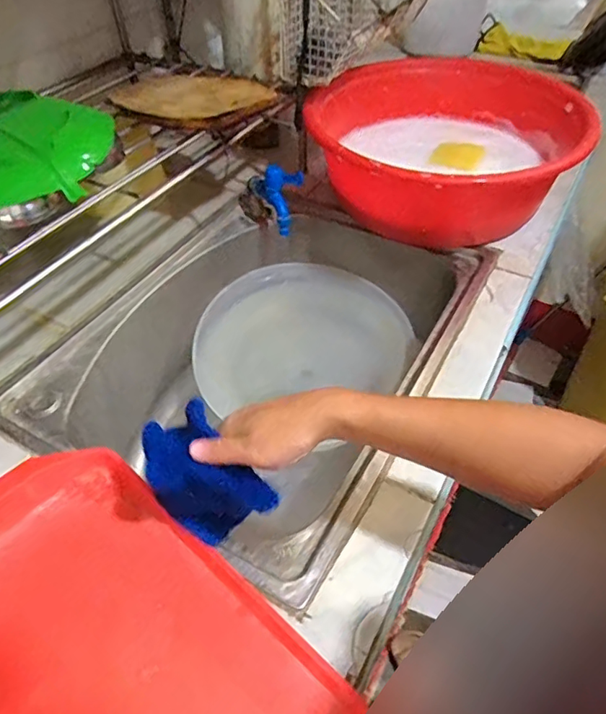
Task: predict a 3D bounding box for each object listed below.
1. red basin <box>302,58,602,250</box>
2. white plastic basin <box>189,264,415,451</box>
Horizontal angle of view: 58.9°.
[{"bbox_3d":[0.228,-0.337,0.875,0.403,0.160,0.415,-1,47,1],"label":"red basin"},{"bbox_3d":[-0.016,-0.018,0.882,0.335,0.108,0.282,-30,52,-23],"label":"white plastic basin"}]

